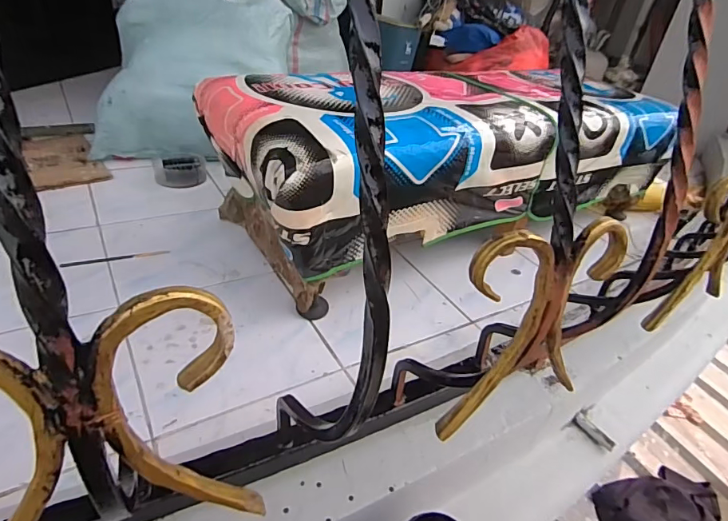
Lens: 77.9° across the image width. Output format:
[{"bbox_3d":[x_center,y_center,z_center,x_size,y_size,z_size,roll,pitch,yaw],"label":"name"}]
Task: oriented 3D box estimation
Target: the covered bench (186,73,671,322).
[{"bbox_3d":[0.235,-0.254,1.096,1.130,0.305,0.415,-14,39,-30],"label":"covered bench"}]

